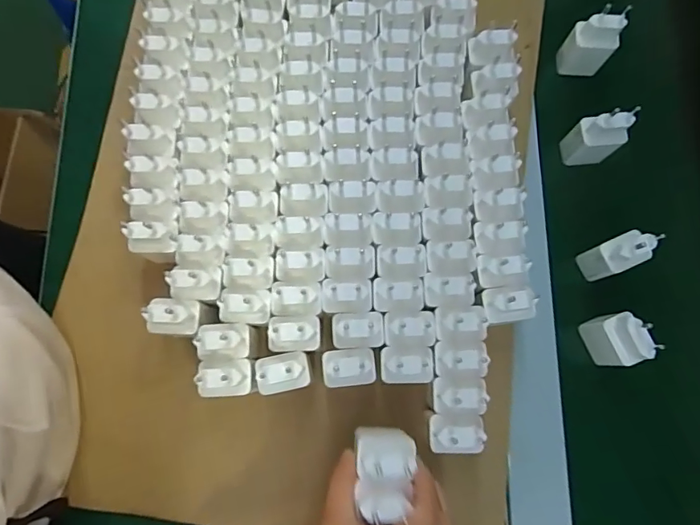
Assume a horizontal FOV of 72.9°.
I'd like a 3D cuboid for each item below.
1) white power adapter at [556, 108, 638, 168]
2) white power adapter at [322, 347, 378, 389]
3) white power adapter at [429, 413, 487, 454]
[{"bbox_3d":[0.224,-0.113,0.426,0.039,0.063,0.028,2,78,0],"label":"white power adapter"},{"bbox_3d":[0.000,0.077,0.346,0.039,0.032,0.027,-5,78,-2],"label":"white power adapter"},{"bbox_3d":[0.078,0.124,0.339,0.037,0.026,0.027,-1,78,-1],"label":"white power adapter"}]

